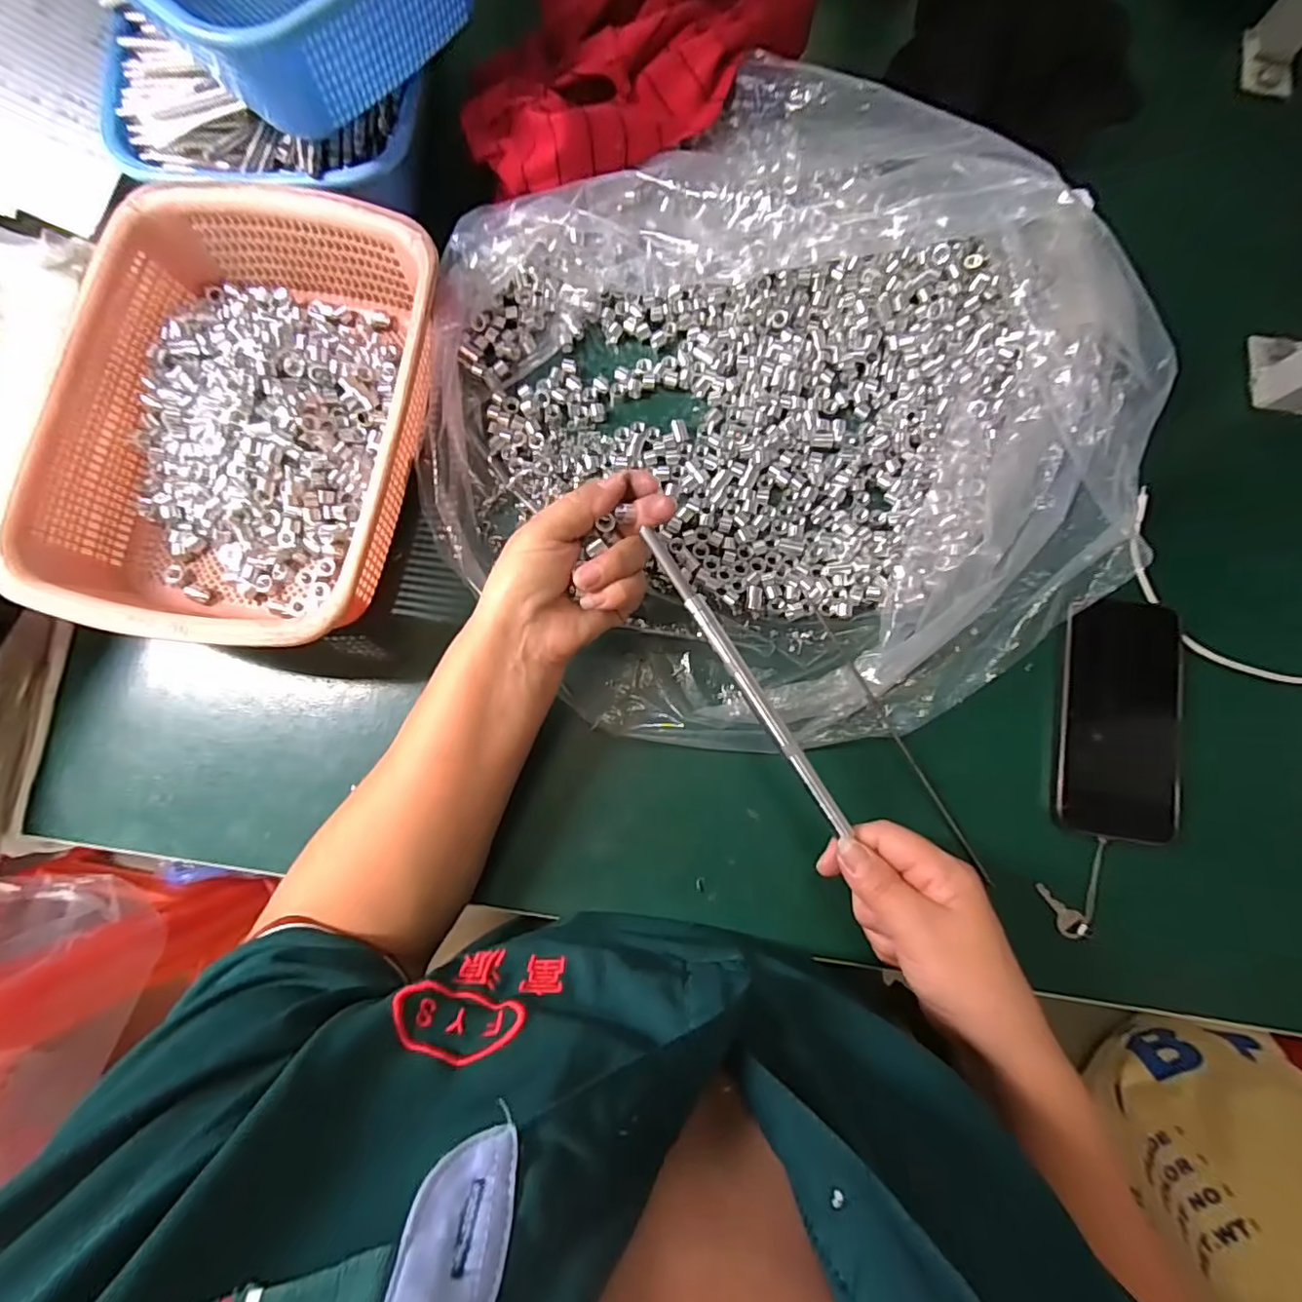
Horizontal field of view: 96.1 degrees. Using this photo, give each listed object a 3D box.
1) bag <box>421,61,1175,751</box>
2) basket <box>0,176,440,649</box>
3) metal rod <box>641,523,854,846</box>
[{"bbox_3d":[0.077,-0.166,0.366,0.447,0.109,0.460,-36,83,-6],"label":"bag"},{"bbox_3d":[-0.258,-0.149,0.383,0.213,0.069,0.294,9,81,0],"label":"basket"},{"bbox_3d":[0.054,0.017,0.332,0.009,0.005,0.199,-33,90,-4],"label":"metal rod"}]

